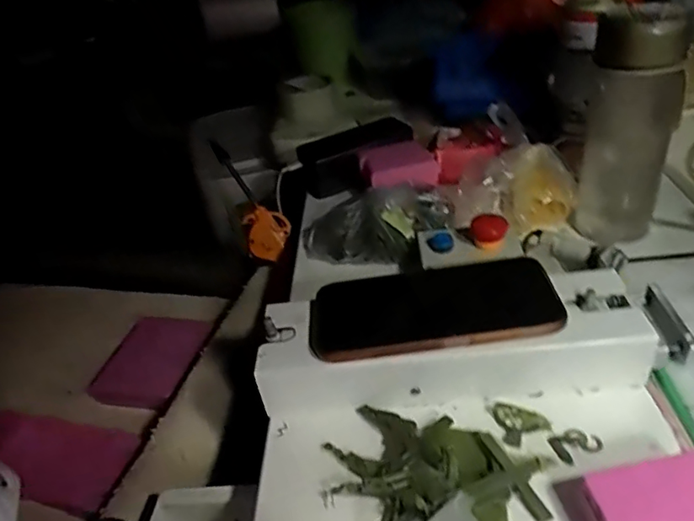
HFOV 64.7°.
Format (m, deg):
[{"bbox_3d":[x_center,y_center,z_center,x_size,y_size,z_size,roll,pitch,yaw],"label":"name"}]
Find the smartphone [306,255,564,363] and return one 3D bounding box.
[{"bbox_3d":[0.055,0.029,0.376,0.163,0.015,0.073,-10,34,5],"label":"smartphone"}]

